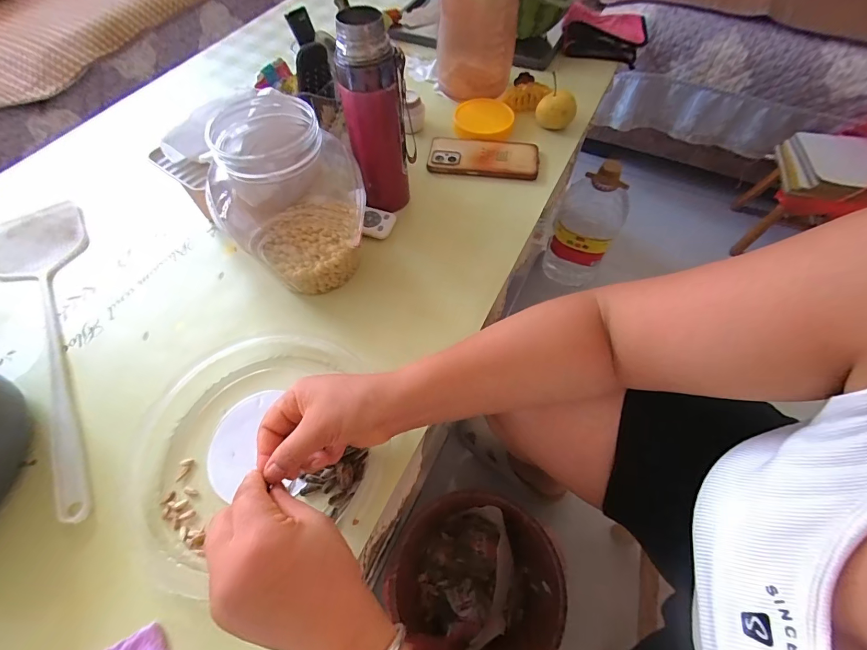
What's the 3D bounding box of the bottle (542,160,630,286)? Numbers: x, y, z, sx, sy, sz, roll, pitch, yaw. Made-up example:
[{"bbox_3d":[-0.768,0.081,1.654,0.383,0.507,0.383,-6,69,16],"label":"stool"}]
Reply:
[{"bbox_3d":[0.376,-0.233,0.945,0.146,0.342,0.117,23,62,14],"label":"bottle"}]

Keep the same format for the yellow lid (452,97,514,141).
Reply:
[{"bbox_3d":[0.079,-0.326,0.595,0.089,0.017,0.086,0,59,0],"label":"yellow lid"}]

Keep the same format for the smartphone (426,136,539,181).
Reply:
[{"bbox_3d":[0.074,-0.251,0.565,0.159,0.010,0.077,7,59,4],"label":"smartphone"}]

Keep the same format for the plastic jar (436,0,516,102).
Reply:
[{"bbox_3d":[0.064,-0.461,0.574,0.114,0.187,0.116,2,59,1],"label":"plastic jar"}]

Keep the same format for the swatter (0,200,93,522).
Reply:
[{"bbox_3d":[-0.429,-0.003,0.436,0.104,0.008,0.458,-33,64,-18],"label":"swatter"}]

